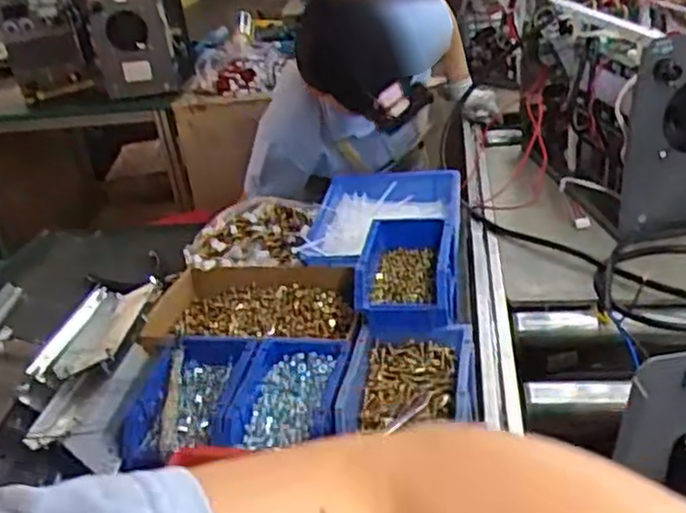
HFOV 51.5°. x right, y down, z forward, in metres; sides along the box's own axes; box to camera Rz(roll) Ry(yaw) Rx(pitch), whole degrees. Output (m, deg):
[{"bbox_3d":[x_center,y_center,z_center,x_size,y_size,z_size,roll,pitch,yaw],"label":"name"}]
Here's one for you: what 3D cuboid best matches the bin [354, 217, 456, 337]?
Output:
[{"bbox_3d":[0.075,0.016,0.819,0.106,0.064,0.159,-1,30,12],"label":"bin"}]

